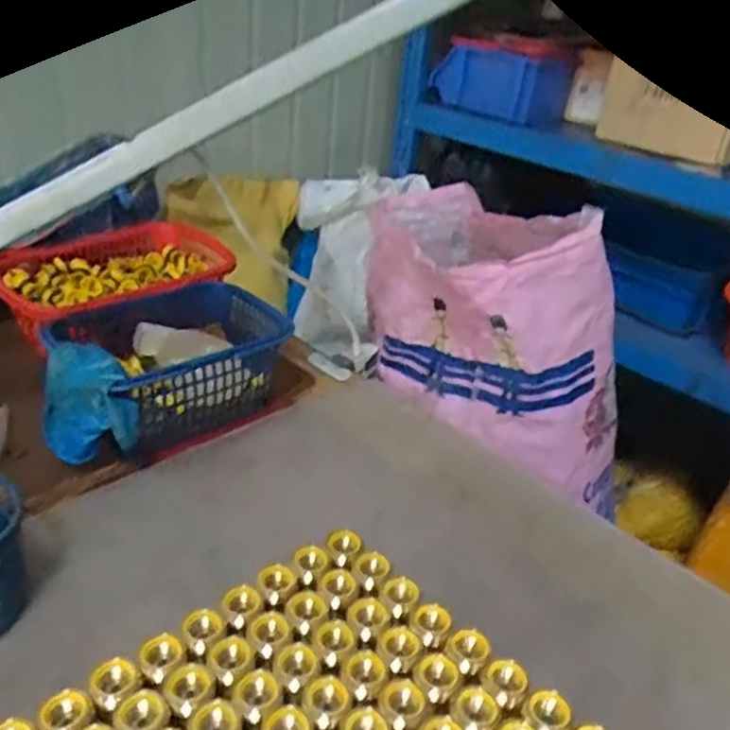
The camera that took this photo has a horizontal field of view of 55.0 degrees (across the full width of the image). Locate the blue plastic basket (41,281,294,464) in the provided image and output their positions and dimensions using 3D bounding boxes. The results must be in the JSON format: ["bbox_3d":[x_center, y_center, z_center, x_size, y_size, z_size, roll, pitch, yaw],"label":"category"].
[{"bbox_3d":[-0.224,-0.007,0.830,0.225,0.103,0.196,-20,38,-38],"label":"blue plastic basket"}]

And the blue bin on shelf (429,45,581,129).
[{"bbox_3d":[0.271,-0.540,1.348,0.247,0.110,0.150,18,32,21],"label":"blue bin on shelf"}]

